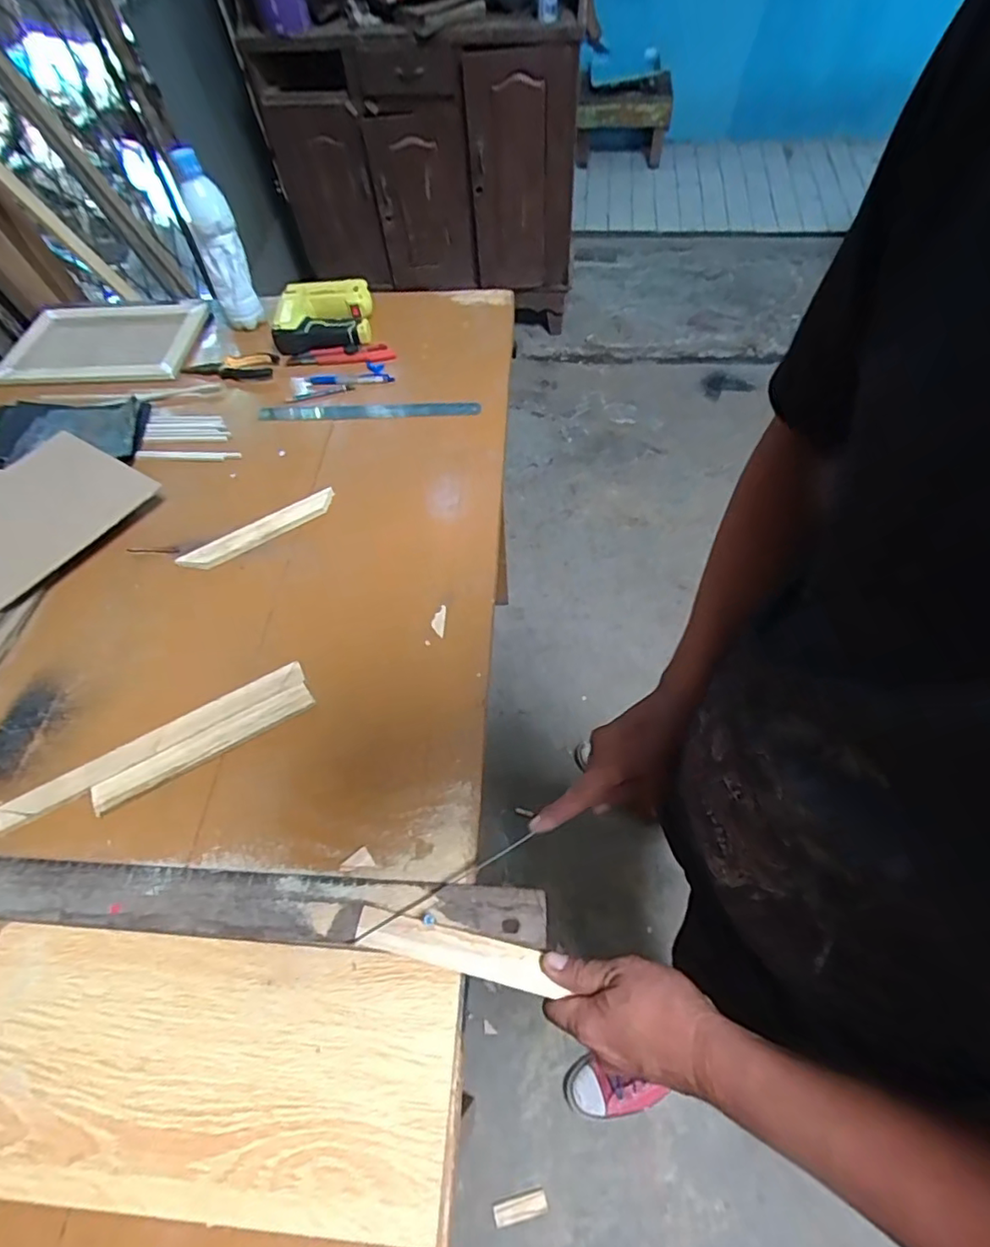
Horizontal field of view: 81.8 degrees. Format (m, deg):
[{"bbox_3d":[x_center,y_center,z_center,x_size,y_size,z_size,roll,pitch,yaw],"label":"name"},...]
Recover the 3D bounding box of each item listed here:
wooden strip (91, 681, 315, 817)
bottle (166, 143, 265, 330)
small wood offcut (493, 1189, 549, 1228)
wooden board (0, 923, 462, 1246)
[{"bbox_3d":[-0.278,0.116,0.553,0.206,0.008,0.029,-28,61,-16],"label":"wooden strip"},{"bbox_3d":[-0.425,-0.578,0.890,0.060,0.243,0.068,-25,60,-14],"label":"bottle"},{"bbox_3d":[0.043,0.963,0.941,0.089,0.004,0.030,-12,58,-4],"label":"small wood offcut"},{"bbox_3d":[-0.215,0.320,0.416,0.368,0.016,0.156,3,57,3],"label":"wooden board"}]

